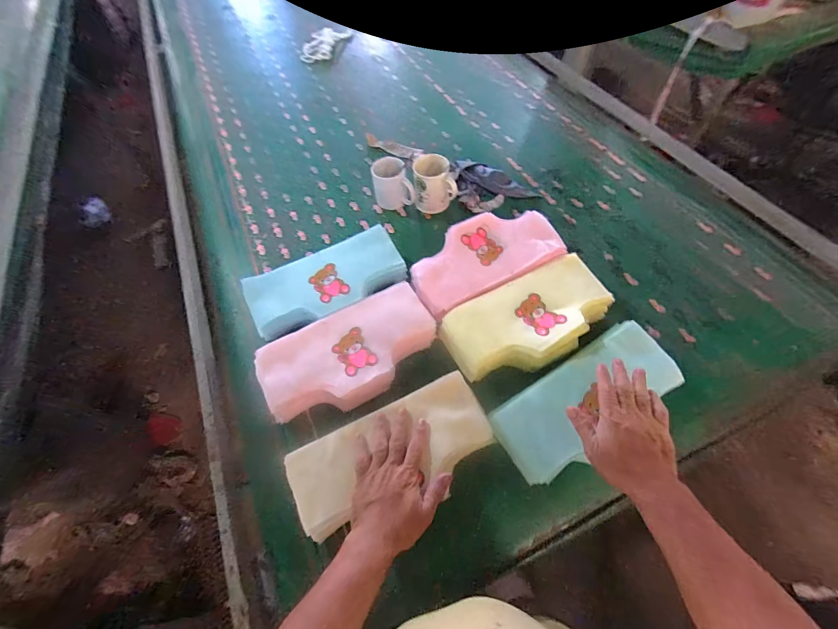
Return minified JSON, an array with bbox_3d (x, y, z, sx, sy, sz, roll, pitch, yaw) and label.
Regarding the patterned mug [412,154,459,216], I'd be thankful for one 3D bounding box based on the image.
[{"bbox_3d":[0.040,-0.310,0.861,0.102,0.107,0.084,2,57,5],"label":"patterned mug"}]

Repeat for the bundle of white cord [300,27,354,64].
[{"bbox_3d":[-0.383,-1.088,1.431,0.134,0.036,0.265,12,59,11],"label":"bundle of white cord"}]

